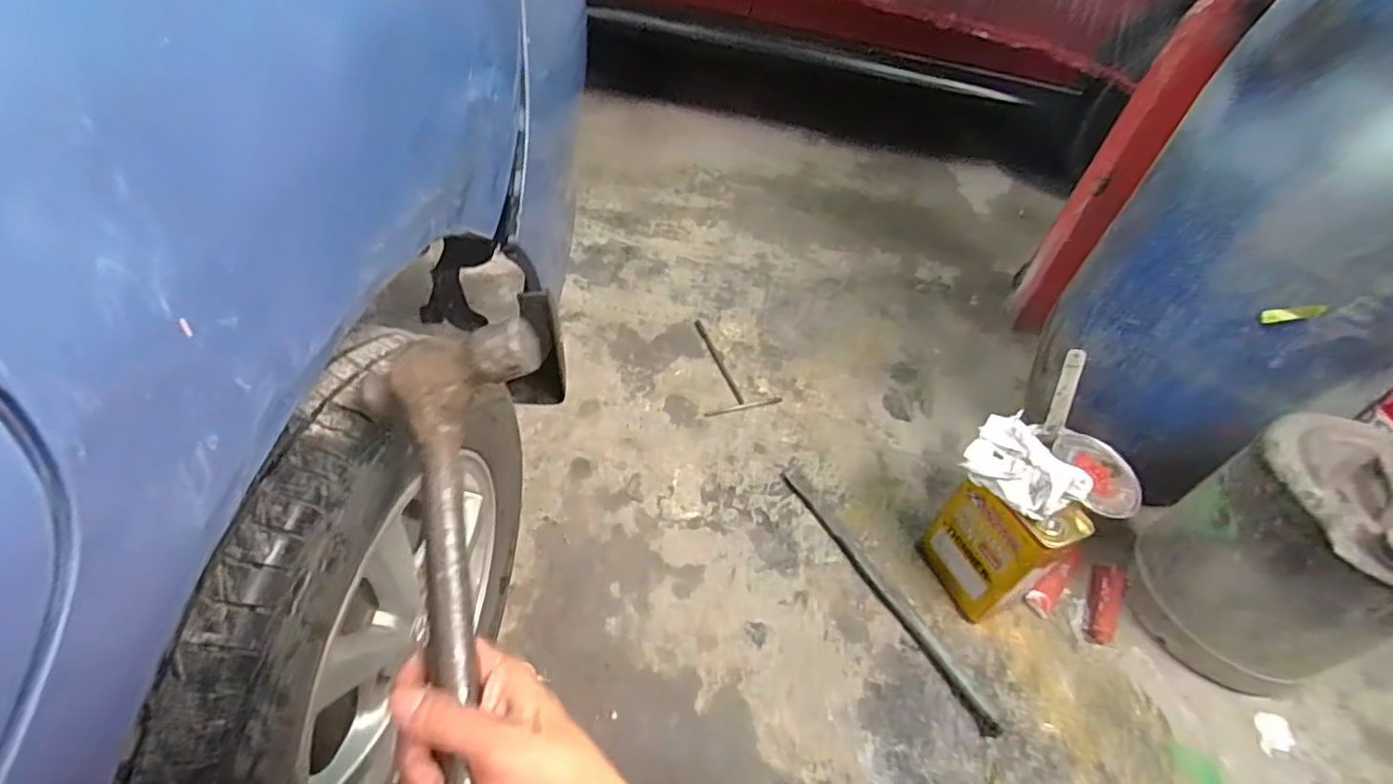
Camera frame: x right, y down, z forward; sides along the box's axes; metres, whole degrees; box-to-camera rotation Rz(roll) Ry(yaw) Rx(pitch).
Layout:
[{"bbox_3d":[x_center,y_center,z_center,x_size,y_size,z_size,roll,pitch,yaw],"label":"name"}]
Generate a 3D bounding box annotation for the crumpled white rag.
[{"bbox_3d":[0.538,0.114,1.002,0.154,0.075,0.181,-30,58,-34],"label":"crumpled white rag"}]

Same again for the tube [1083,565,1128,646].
[{"bbox_3d":[0.776,0.404,1.171,0.056,0.049,0.166,25,47,13],"label":"tube"}]

